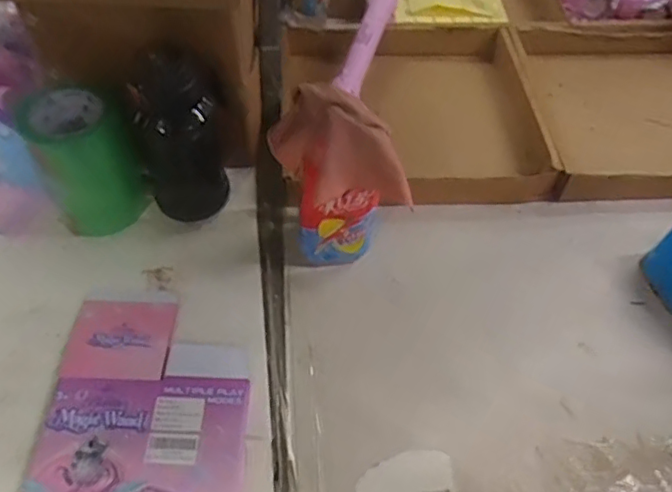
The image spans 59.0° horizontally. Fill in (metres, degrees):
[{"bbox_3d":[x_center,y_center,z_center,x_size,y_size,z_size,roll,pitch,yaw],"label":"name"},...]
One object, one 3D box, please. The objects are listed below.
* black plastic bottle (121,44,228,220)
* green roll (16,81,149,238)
[{"bbox_3d":[-0.184,-0.131,0.712,0.105,0.219,0.076,-4,52,-9],"label":"black plastic bottle"},{"bbox_3d":[-0.307,-0.105,0.735,0.108,0.158,0.102,1,53,-2],"label":"green roll"}]

